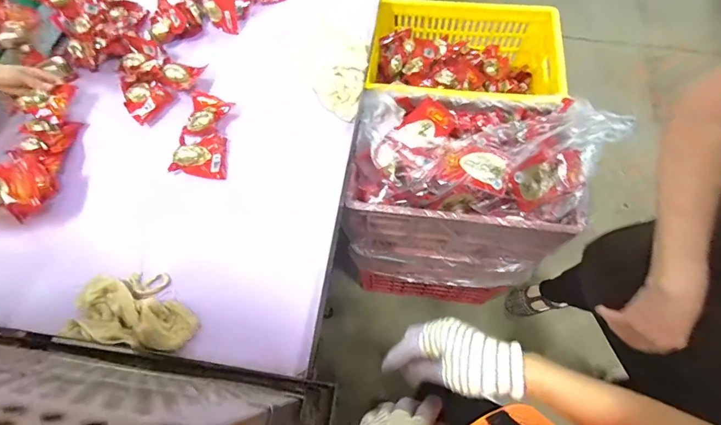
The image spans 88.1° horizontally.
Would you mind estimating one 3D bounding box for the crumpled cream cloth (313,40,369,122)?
[{"bbox_3d":[-0.042,-0.316,0.844,0.120,0.044,0.235,11,66,8],"label":"crumpled cream cloth"}]

